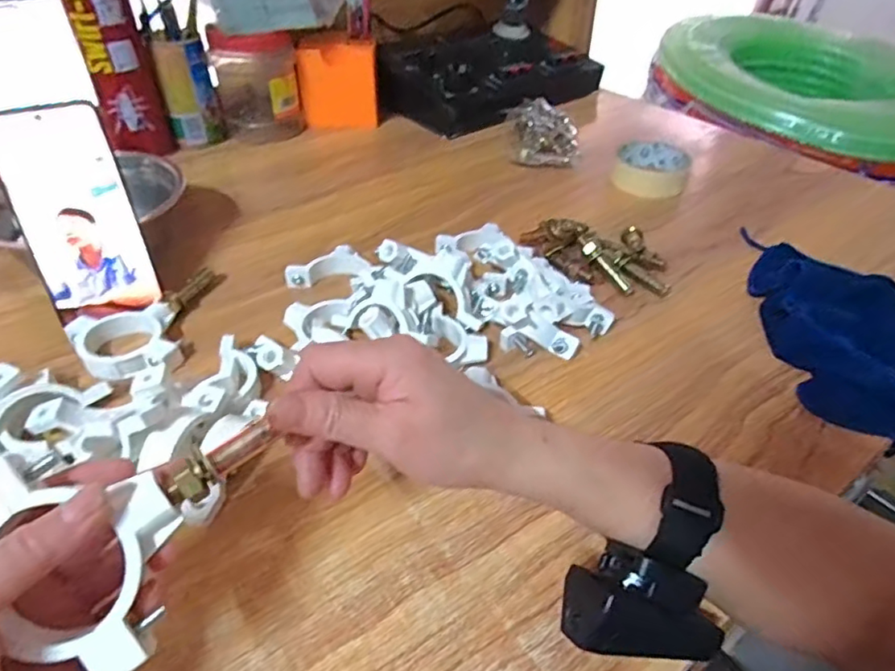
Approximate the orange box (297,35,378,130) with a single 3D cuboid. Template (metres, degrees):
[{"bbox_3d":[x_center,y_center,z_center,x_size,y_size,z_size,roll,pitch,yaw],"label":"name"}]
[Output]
[{"bbox_3d":[-0.144,-0.340,0.777,0.100,0.103,0.085,-2,41,-4],"label":"orange box"}]

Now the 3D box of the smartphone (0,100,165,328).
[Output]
[{"bbox_3d":[-0.274,-0.089,0.428,0.075,0.150,0.005,-19,22,-22],"label":"smartphone"}]

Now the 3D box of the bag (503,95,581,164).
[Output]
[{"bbox_3d":[0.121,-0.254,0.722,0.091,0.040,0.126,0,41,-1],"label":"bag"}]

